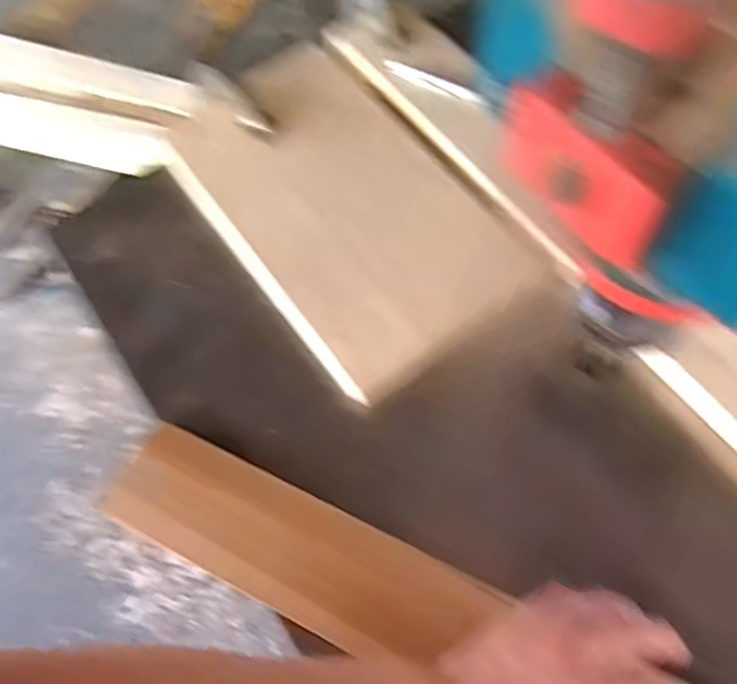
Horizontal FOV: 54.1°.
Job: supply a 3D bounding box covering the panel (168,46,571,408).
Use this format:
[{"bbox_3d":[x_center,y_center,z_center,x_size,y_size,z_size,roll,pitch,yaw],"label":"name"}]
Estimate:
[{"bbox_3d":[-0.019,-0.119,0.621,0.188,0.023,0.321,-33,70,-12],"label":"panel"}]

